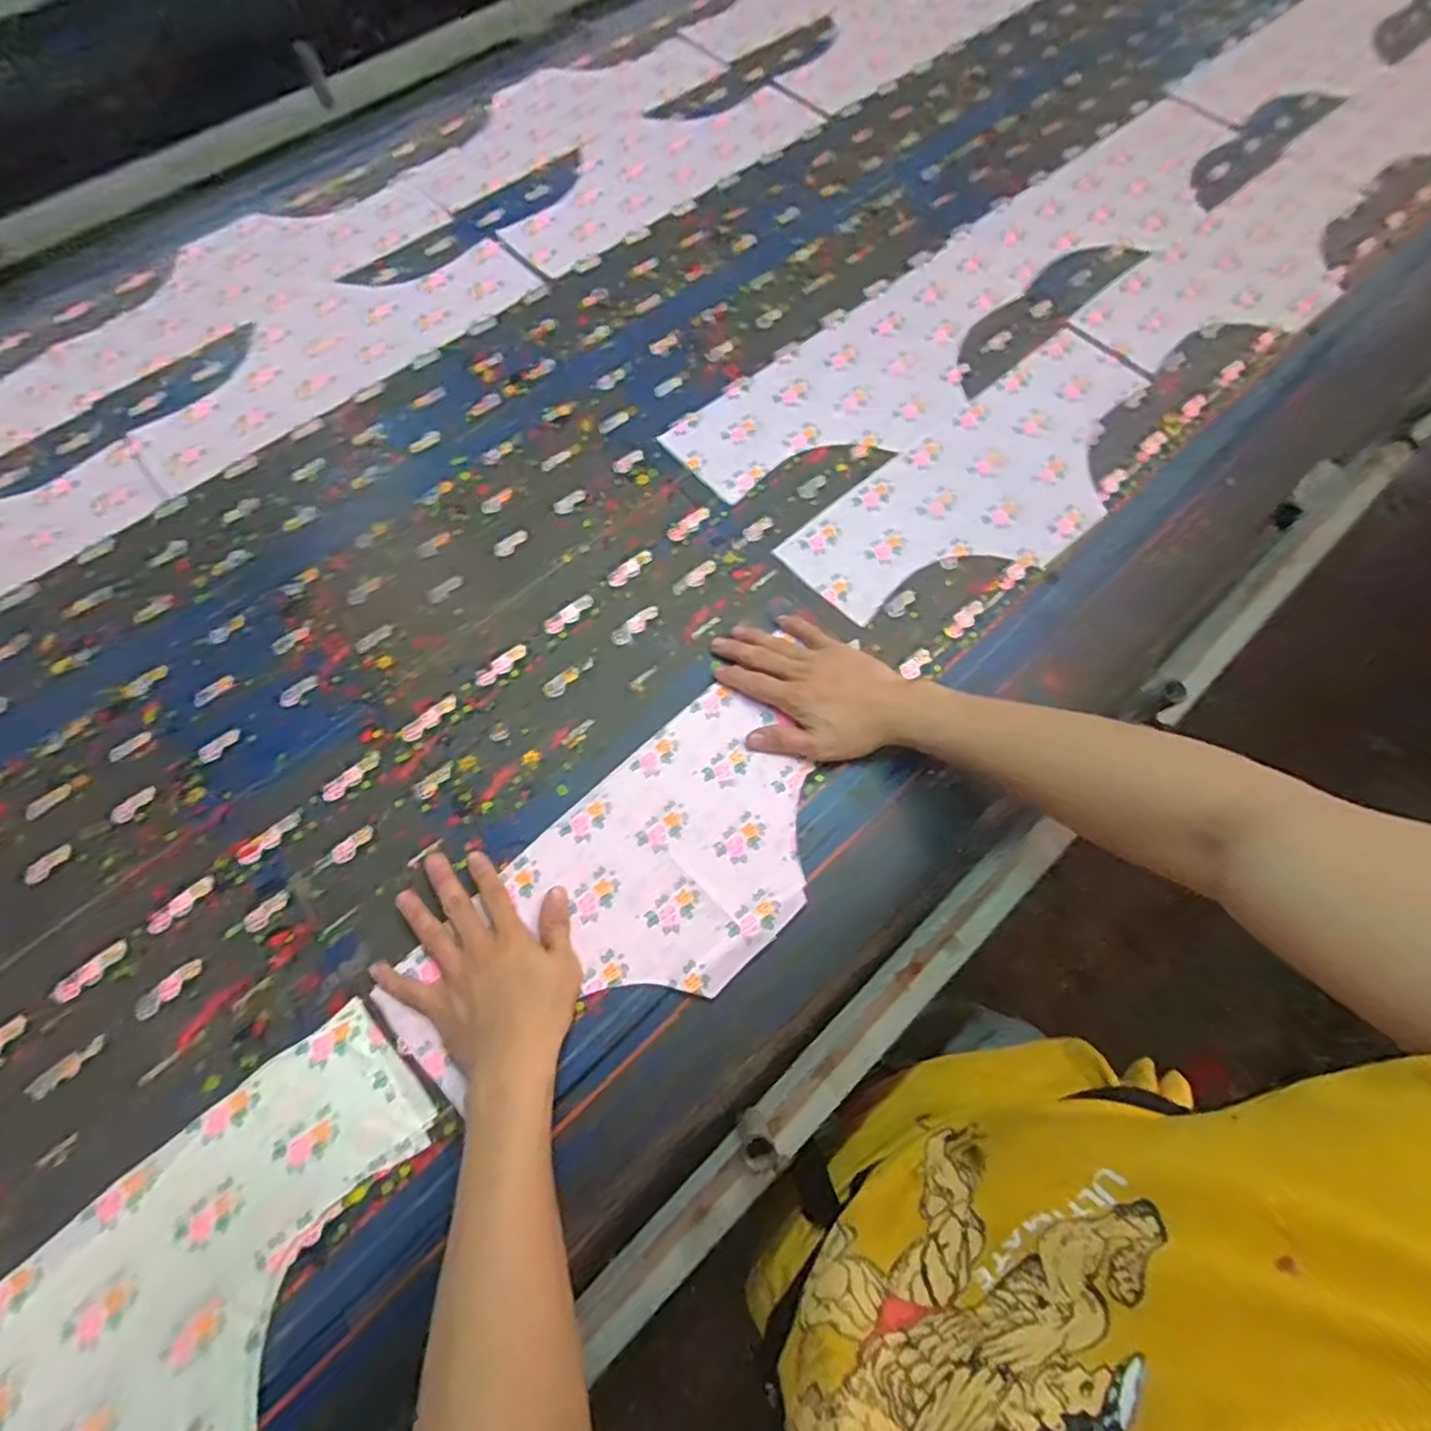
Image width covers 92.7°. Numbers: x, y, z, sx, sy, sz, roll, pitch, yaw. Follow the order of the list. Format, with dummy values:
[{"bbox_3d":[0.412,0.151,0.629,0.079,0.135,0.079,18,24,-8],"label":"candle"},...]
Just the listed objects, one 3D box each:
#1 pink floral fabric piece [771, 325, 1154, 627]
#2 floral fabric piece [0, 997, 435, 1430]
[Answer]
[{"bbox_3d":[0.284,-0.235,0.688,0.438,0.007,0.181,-39,73,-13],"label":"pink floral fabric piece"},{"bbox_3d":[-0.382,0.413,0.420,0.464,0.010,0.182,-42,74,-14],"label":"floral fabric piece"}]

